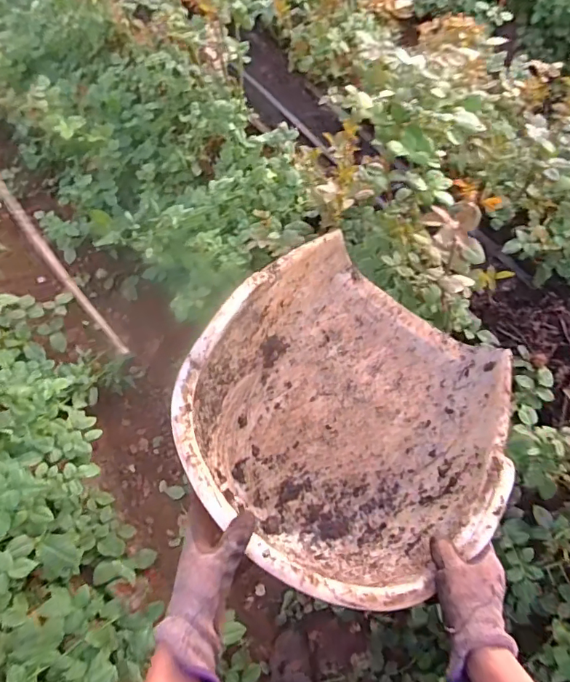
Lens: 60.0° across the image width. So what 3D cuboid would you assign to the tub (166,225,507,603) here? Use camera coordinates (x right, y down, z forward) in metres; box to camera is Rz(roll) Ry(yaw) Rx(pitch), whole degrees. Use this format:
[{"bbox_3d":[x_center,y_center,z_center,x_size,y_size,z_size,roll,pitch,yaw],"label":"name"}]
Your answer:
[{"bbox_3d":[0.075,0.095,0.654,0.419,0.201,0.419,9,62,-17],"label":"tub"}]

